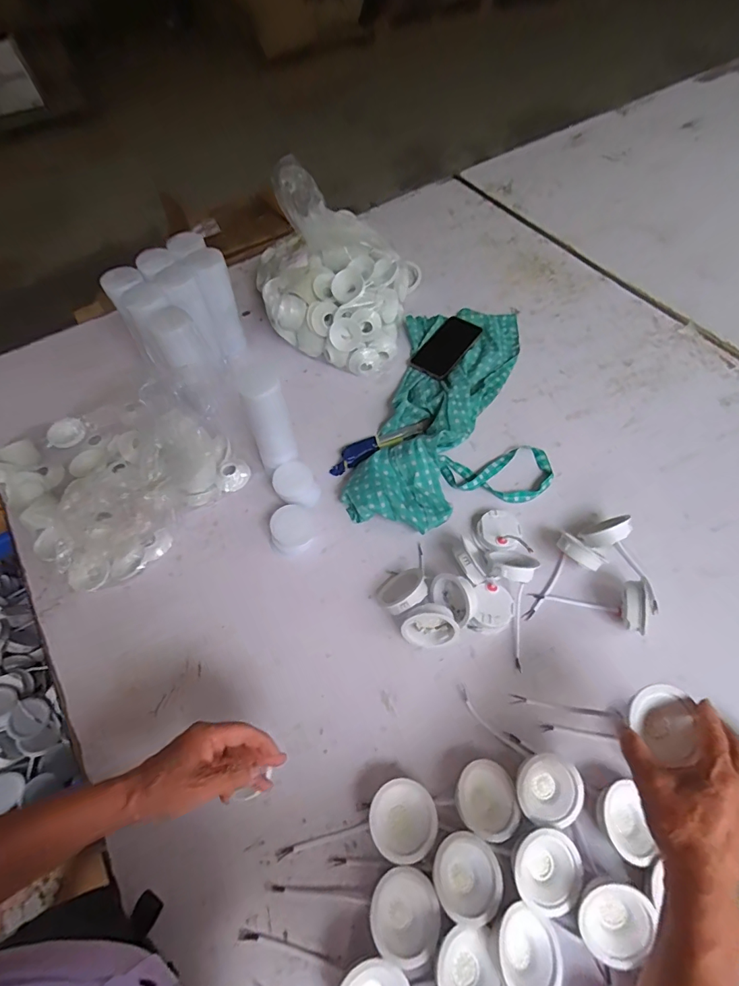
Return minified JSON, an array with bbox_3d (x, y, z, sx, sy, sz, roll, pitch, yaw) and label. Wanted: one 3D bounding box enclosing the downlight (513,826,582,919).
[{"bbox_3d":[0.180,0.386,0.472,0.072,0.025,0.072,3,73,-9],"label":"downlight"}]

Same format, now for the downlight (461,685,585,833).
[{"bbox_3d":[0.177,0.292,0.528,0.070,0.034,0.159,-20,60,-11],"label":"downlight"}]

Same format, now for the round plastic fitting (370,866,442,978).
[{"bbox_3d":[0.035,0.420,0.455,0.068,0.034,0.074,-1,58,1],"label":"round plastic fitting"}]

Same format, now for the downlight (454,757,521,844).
[{"bbox_3d":[0.128,0.338,0.505,0.065,0.026,0.072,-21,60,-11],"label":"downlight"}]

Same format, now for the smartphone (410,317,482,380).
[{"bbox_3d":[0.149,-0.282,0.882,0.078,0.006,0.164,31,64,19],"label":"smartphone"}]

